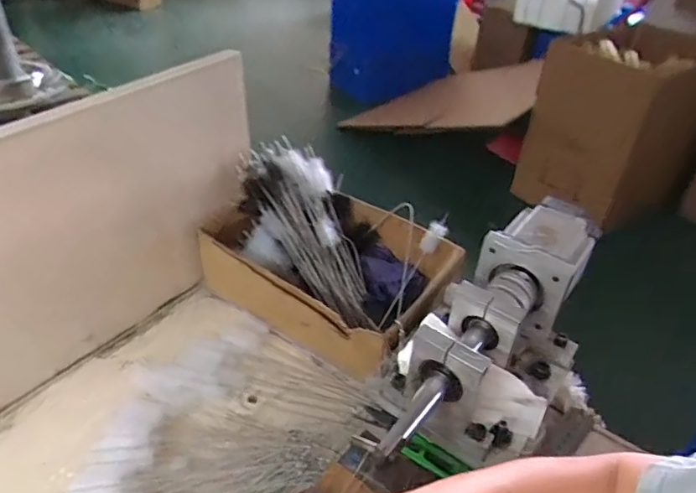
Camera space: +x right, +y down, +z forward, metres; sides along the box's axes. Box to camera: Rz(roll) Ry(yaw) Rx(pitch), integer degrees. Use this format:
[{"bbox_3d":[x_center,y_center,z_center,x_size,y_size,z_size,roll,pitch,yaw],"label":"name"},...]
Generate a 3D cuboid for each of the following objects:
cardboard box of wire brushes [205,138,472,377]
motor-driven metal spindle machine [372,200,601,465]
[{"bbox_3d":[-0.021,0.010,0.658,0.288,0.137,0.196,27,45,29],"label":"cardboard box of wire brushes"},{"bbox_3d":[0.135,0.087,0.489,0.118,0.110,0.326,30,44,30],"label":"motor-driven metal spindle machine"}]

